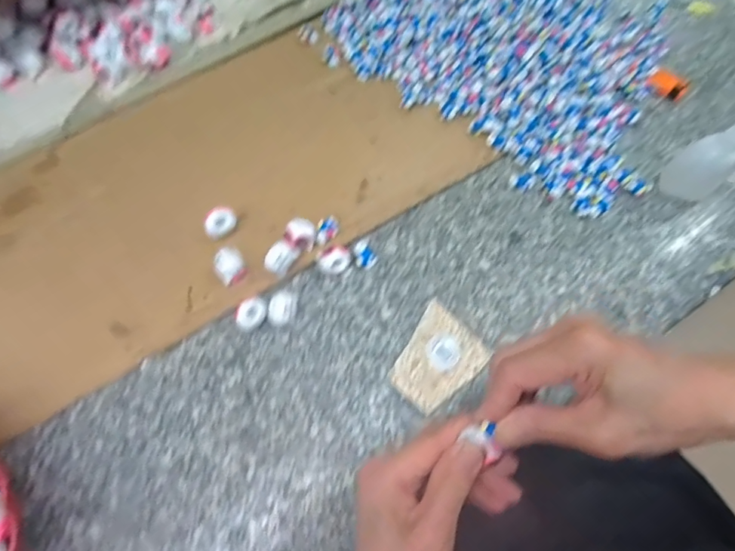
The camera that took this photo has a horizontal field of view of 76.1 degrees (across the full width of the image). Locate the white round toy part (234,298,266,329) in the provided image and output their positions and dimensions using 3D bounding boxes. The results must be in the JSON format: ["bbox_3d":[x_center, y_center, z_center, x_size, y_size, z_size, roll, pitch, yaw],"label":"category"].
[{"bbox_3d":[-0.091,0.032,0.371,0.020,0.018,0.025,28,68,11],"label":"white round toy part"}]

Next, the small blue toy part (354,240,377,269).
[{"bbox_3d":[-0.003,-0.016,0.398,0.017,0.013,0.022,-32,70,-14],"label":"small blue toy part"}]

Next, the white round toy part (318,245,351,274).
[{"bbox_3d":[-0.027,-0.011,0.387,0.025,0.022,0.019,-9,66,-5],"label":"white round toy part"}]

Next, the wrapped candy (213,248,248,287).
[{"bbox_3d":[-0.111,-0.006,0.382,0.022,0.022,0.027,-28,69,-13],"label":"wrapped candy"}]

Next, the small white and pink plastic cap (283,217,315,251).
[{"bbox_3d":[-0.056,-0.031,0.393,0.025,0.024,0.024,0,66,-1],"label":"small white and pink plastic cap"}]

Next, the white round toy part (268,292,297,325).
[{"bbox_3d":[-0.067,0.027,0.373,0.022,0.020,0.026,3,66,0],"label":"white round toy part"}]

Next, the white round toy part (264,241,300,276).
[{"bbox_3d":[-0.070,-0.013,0.386,0.019,0.023,0.028,32,69,12],"label":"white round toy part"}]

